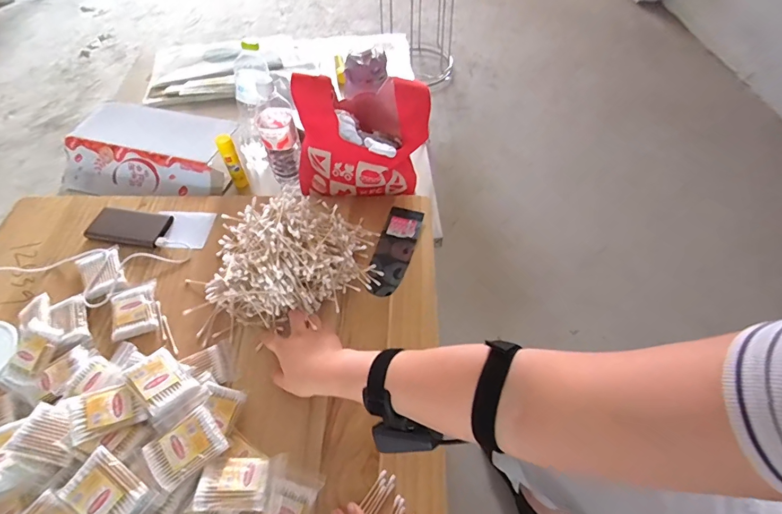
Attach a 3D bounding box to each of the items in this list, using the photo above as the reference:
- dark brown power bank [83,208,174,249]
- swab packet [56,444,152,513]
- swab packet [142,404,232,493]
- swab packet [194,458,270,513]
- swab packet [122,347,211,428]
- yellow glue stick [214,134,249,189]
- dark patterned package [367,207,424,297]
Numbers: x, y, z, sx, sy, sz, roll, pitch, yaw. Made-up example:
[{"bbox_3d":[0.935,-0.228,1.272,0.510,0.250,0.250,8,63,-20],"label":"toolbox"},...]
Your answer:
[{"bbox_3d":[-0.449,-0.052,0.699,0.131,0.019,0.072,9,54,7],"label":"dark brown power bank"},{"bbox_3d":[-0.299,0.246,0.423,0.072,0.009,0.057,40,73,6],"label":"swab packet"},{"bbox_3d":[-0.229,0.212,0.453,0.073,0.018,0.056,-36,61,-23],"label":"swab packet"},{"bbox_3d":[-0.170,0.247,0.445,0.074,0.016,0.055,4,36,-3],"label":"swab packet"},{"bbox_3d":[-0.274,0.153,0.492,0.060,0.034,0.087,-36,61,-24],"label":"swab packet"},{"bbox_3d":[-0.312,-0.186,0.796,0.030,0.114,0.024,-23,57,-16],"label":"yellow glue stick"},{"bbox_3d":[0.006,-0.013,0.664,0.058,0.011,0.171,14,55,10],"label":"dark patterned package"}]

